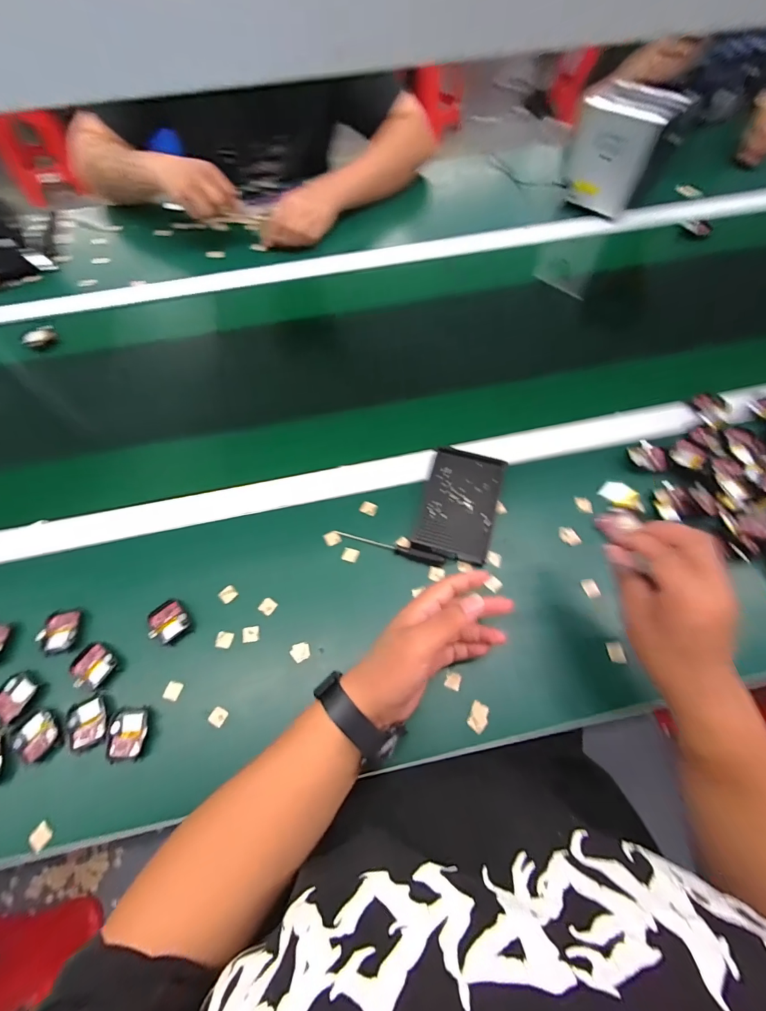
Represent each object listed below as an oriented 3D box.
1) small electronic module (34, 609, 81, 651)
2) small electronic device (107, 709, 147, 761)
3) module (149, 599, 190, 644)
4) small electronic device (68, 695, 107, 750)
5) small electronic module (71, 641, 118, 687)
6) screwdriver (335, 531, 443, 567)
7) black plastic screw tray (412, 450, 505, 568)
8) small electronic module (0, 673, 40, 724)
[{"bbox_3d":[-0.352,0.137,0.434,0.038,0.010,0.042,-10,64,-4],"label":"small electronic module"},{"bbox_3d":[-0.250,0.225,0.392,0.034,0.006,0.042,-7,64,-2],"label":"small electronic device"},{"bbox_3d":[-0.236,0.126,0.437,0.038,0.012,0.043,-40,70,-16],"label":"module"},{"bbox_3d":[-0.294,0.215,0.396,0.035,0.004,0.042,-22,66,-9],"label":"small electronic device"},{"bbox_3d":[-0.304,0.168,0.417,0.041,0.008,0.037,36,70,17],"label":"small electronic module"},{"bbox_3d":[0.007,0.050,0.469,0.132,0.012,0.010,15,65,8],"label":"screwdriver"},{"bbox_3d":[0.093,-0.004,0.484,0.087,0.014,0.142,15,65,8],"label":"black plastic screw tray"},{"bbox_3d":[-0.378,0.195,0.407,0.031,0.004,0.042,23,67,12],"label":"small electronic module"}]

